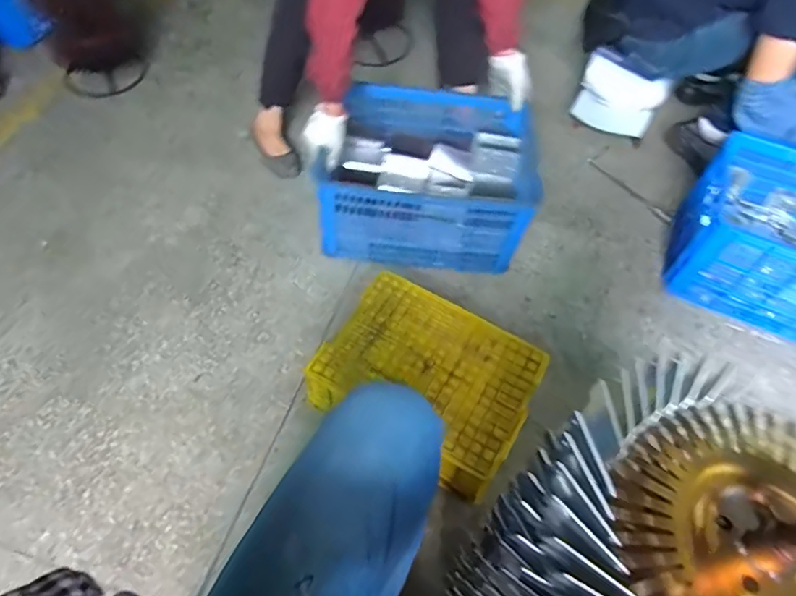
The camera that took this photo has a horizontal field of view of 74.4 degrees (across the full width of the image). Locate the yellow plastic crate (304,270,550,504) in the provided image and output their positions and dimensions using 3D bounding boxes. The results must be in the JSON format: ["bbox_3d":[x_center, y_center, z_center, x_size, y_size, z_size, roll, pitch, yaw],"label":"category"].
[{"bbox_3d":[0.057,0.162,1.065,0.399,0.142,0.316,26,61,12],"label":"yellow plastic crate"}]

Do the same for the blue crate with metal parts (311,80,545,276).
[{"bbox_3d":[0.070,-0.293,1.275,0.453,0.233,0.361,5,58,0],"label":"blue crate with metal parts"}]

